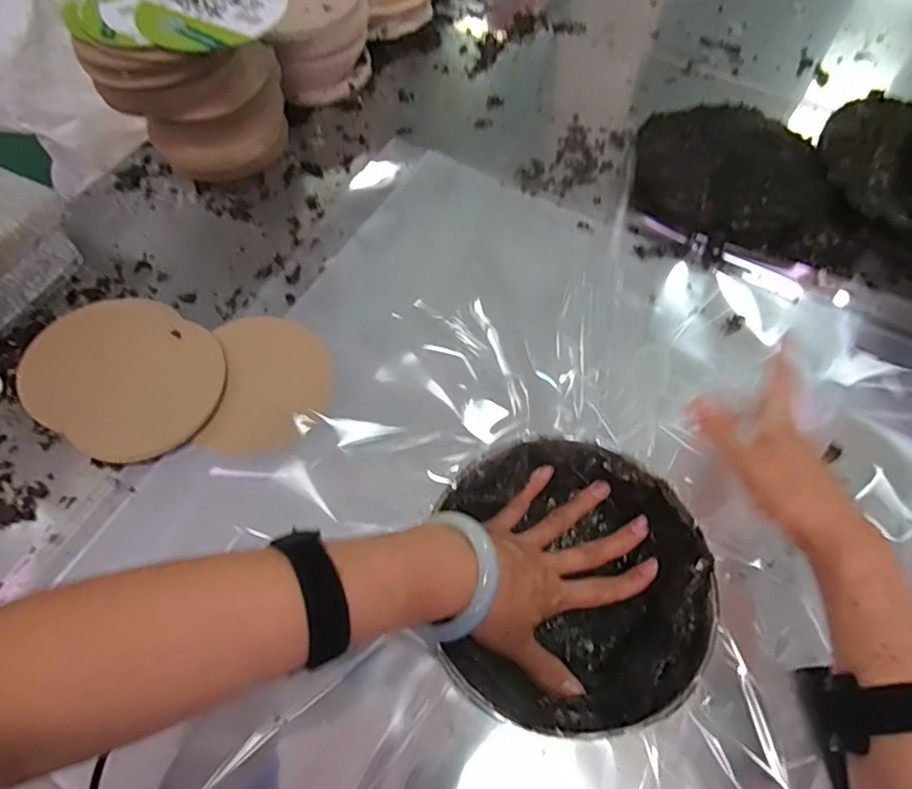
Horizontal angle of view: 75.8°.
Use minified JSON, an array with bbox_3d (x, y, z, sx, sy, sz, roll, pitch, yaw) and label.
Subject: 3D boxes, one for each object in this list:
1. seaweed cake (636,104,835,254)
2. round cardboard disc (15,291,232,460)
[{"bbox_3d":[0.288,-0.241,0.635,0.182,0.042,0.197,0,60,1],"label":"seaweed cake"},{"bbox_3d":[-0.303,-0.019,0.536,0.192,0.008,0.142,28,71,15],"label":"round cardboard disc"}]

